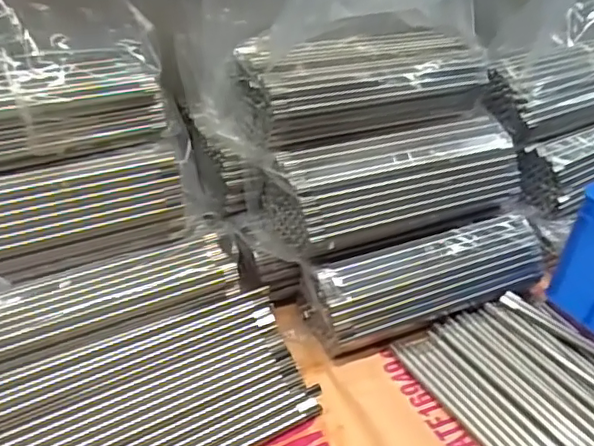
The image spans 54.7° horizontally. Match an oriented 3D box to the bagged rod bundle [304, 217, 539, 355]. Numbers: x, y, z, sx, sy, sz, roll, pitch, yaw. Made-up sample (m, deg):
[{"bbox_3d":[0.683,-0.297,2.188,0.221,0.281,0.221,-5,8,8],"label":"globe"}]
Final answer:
[{"bbox_3d":[0.121,0.046,0.533,0.235,0.061,0.069,-13,38,-23],"label":"bagged rod bundle"}]

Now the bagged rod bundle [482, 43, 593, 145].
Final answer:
[{"bbox_3d":[0.318,-0.160,0.648,0.240,0.072,0.074,-17,41,-28],"label":"bagged rod bundle"}]

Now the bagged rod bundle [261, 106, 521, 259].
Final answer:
[{"bbox_3d":[0.091,-0.041,0.533,0.247,0.072,0.091,-15,40,-26],"label":"bagged rod bundle"}]

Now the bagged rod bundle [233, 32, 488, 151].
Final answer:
[{"bbox_3d":[0.065,-0.136,0.538,0.245,0.074,0.078,-13,39,-23],"label":"bagged rod bundle"}]

